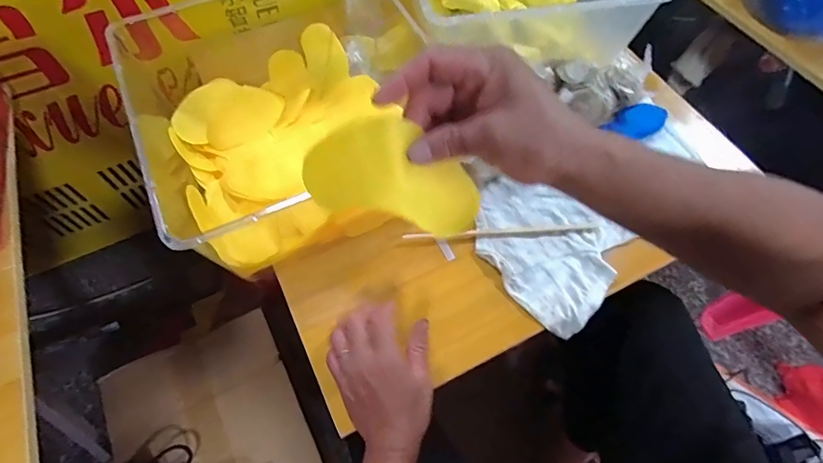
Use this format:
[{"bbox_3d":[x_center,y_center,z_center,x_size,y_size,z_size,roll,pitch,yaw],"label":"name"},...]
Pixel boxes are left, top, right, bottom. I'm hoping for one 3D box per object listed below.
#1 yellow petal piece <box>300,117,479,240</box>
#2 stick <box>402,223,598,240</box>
[{"bbox_3d":[-0.013,-0.038,0.280,0.115,0.016,0.065,11,107,2],"label":"yellow petal piece"},{"bbox_3d":[0.103,0.001,0.504,0.221,0.007,0.009,-2,62,-2],"label":"stick"}]

